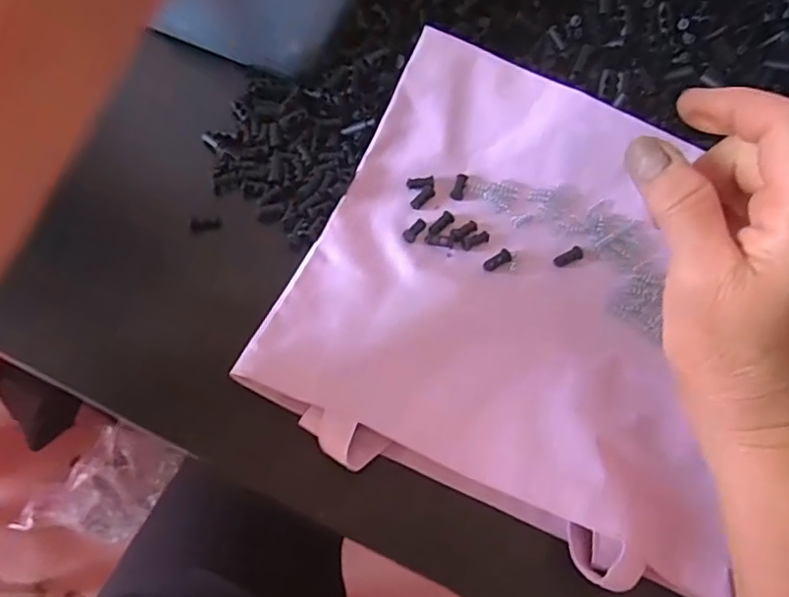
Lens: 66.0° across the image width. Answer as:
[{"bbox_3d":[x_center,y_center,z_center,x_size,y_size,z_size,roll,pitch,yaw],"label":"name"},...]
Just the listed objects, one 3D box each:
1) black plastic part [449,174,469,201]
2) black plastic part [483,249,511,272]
[{"bbox_3d":[0.040,-0.068,0.371,0.008,0.004,0.018,18,64,6],"label":"black plastic part"},{"bbox_3d":[0.059,-0.022,0.348,0.018,0.004,0.008,-34,70,-18],"label":"black plastic part"}]

